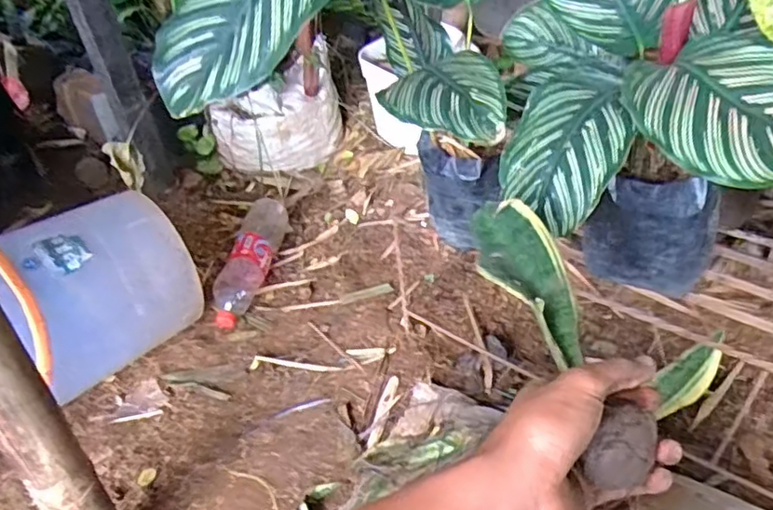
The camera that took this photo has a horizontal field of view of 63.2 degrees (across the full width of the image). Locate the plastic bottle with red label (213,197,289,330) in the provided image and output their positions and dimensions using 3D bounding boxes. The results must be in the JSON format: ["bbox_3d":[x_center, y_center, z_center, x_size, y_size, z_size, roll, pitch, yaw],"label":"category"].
[{"bbox_3d":[-0.274,0.005,1.262,0.086,0.085,0.323,3,43,6],"label":"plastic bottle with red label"}]

